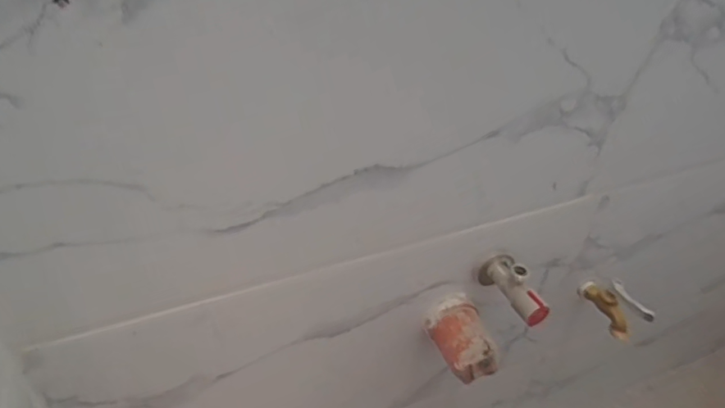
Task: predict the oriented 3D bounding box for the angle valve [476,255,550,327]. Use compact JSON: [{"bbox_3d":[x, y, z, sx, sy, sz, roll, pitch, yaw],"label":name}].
[{"bbox_3d":[0.164,0.085,0.541,0.040,0.042,0.087,-19,43,-25],"label":"angle valve"}]

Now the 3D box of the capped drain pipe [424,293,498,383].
[{"bbox_3d":[0.110,0.148,0.566,0.060,0.045,0.083,-10,40,-16],"label":"capped drain pipe"}]

